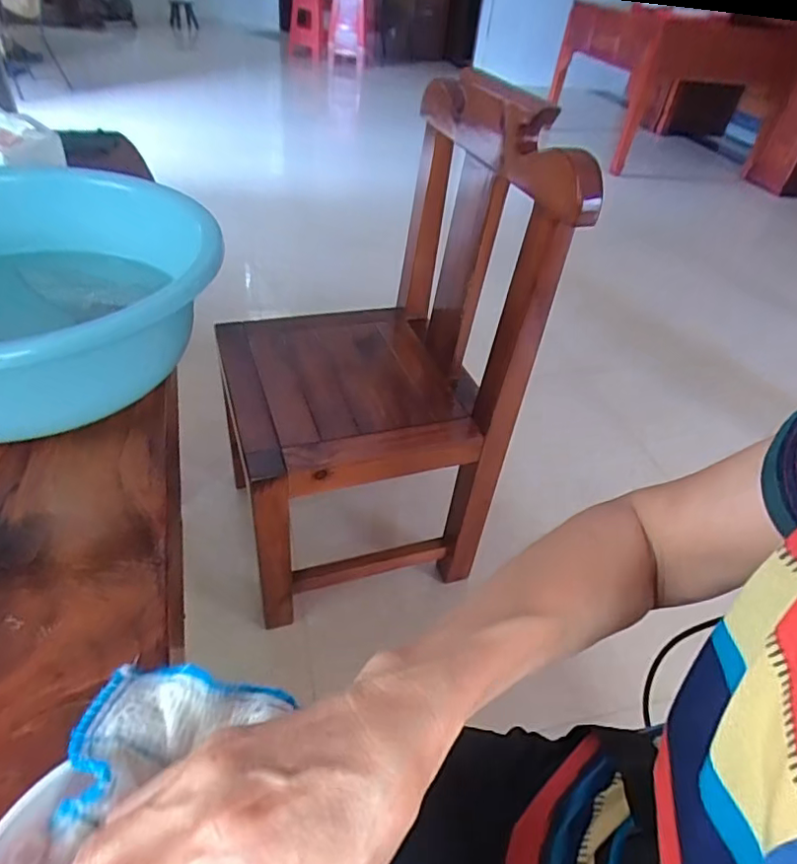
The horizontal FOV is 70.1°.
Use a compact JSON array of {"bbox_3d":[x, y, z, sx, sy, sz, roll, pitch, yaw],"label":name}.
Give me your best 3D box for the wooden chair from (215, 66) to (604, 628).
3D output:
[{"bbox_3d":[-0.045,-0.138,0.978,0.485,0.745,0.487,-8,43,-17],"label":"wooden chair"}]

